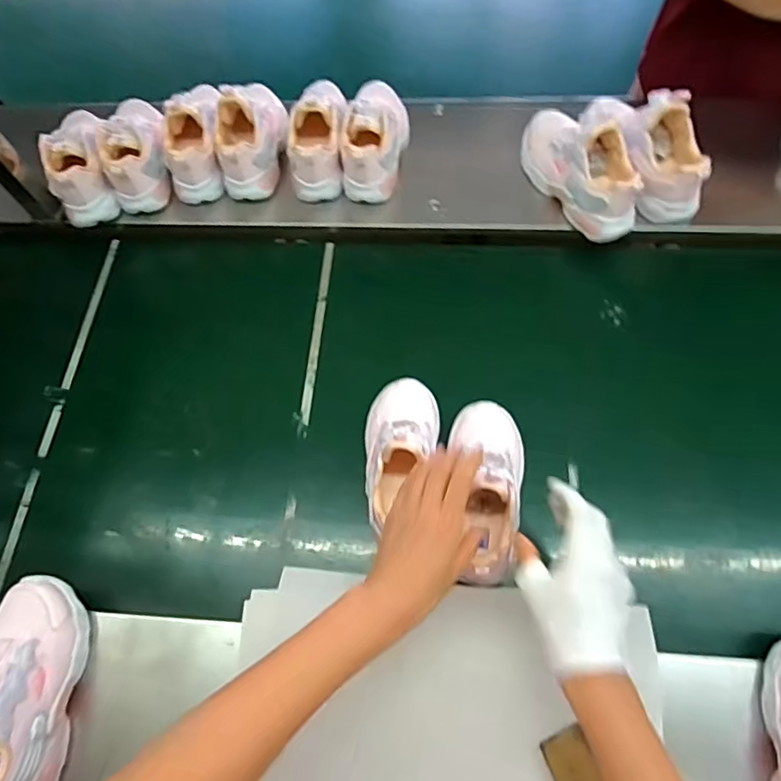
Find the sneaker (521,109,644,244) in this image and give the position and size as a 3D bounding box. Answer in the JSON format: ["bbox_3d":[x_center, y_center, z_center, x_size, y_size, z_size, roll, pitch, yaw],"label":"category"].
[{"bbox_3d":[0.238,-0.289,0.691,0.073,0.093,0.198,-30,69,-9],"label":"sneaker"}]

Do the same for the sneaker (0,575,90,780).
[{"bbox_3d":[-0.340,0.266,0.487,0.076,0.101,0.192,1,67,4],"label":"sneaker"}]

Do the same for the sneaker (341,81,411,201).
[{"bbox_3d":[-0.017,-0.351,0.754,0.076,0.093,0.198,7,68,6],"label":"sneaker"}]

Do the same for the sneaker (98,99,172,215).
[{"bbox_3d":[-0.355,-0.342,0.767,0.083,0.078,0.169,-18,67,-4],"label":"sneaker"}]

